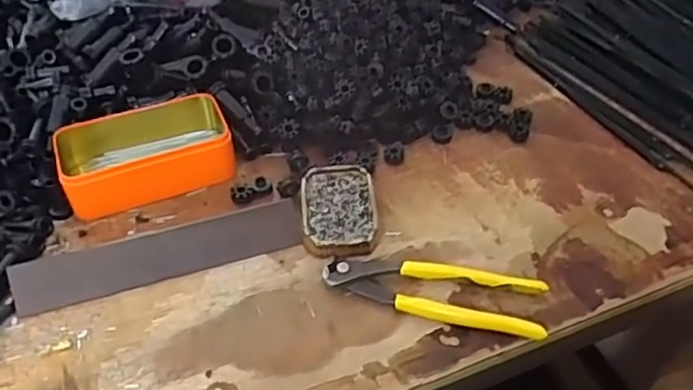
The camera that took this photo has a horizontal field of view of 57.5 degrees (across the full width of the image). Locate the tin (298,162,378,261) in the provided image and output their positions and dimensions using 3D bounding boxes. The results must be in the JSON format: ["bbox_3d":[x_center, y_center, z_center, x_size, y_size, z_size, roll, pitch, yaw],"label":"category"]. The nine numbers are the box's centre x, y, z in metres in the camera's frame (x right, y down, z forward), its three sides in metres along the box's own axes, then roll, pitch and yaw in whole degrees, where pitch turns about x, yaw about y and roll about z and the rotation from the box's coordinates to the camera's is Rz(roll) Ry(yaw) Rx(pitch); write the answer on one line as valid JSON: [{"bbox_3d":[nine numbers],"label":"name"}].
[{"bbox_3d":[-0.007,0.012,0.528,0.061,0.019,0.089,-4,45,-5],"label":"tin"}]

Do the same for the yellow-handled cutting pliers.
[{"bbox_3d":[0.065,0.070,0.474,0.162,0.020,0.041,11,46,10],"label":"yellow-handled cutting pliers"}]

